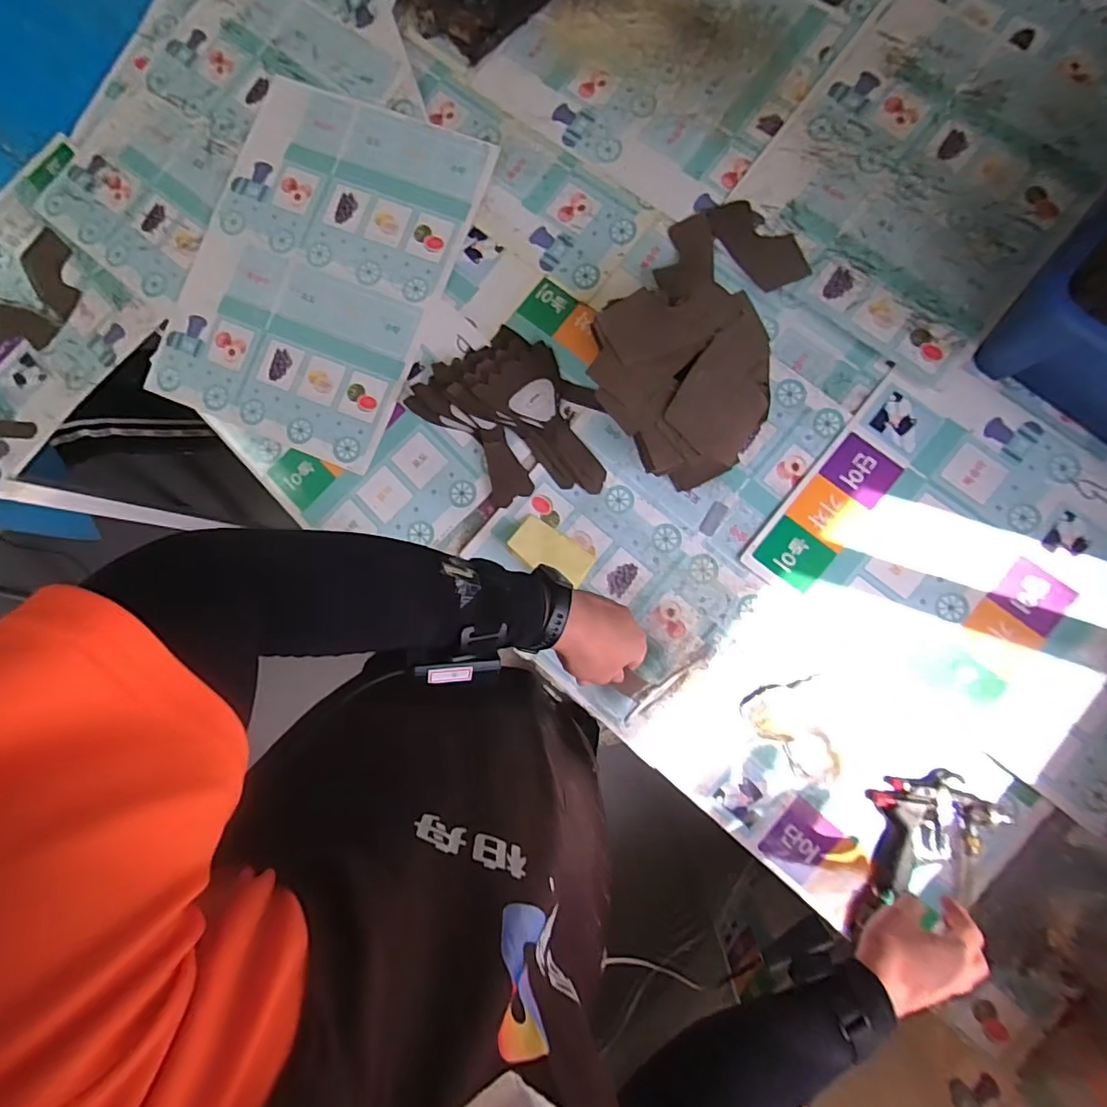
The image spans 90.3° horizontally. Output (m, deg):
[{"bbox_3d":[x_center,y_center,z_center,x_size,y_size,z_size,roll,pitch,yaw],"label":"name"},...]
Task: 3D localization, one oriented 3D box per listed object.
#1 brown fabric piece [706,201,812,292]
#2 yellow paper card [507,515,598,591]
[{"bbox_3d":[0.264,-0.403,0.711,0.069,0.007,0.144,-35,80,4],"label":"brown fabric piece"},{"bbox_3d":[-0.002,-0.002,0.717,0.107,0.023,0.053,32,89,9],"label":"yellow paper card"}]

